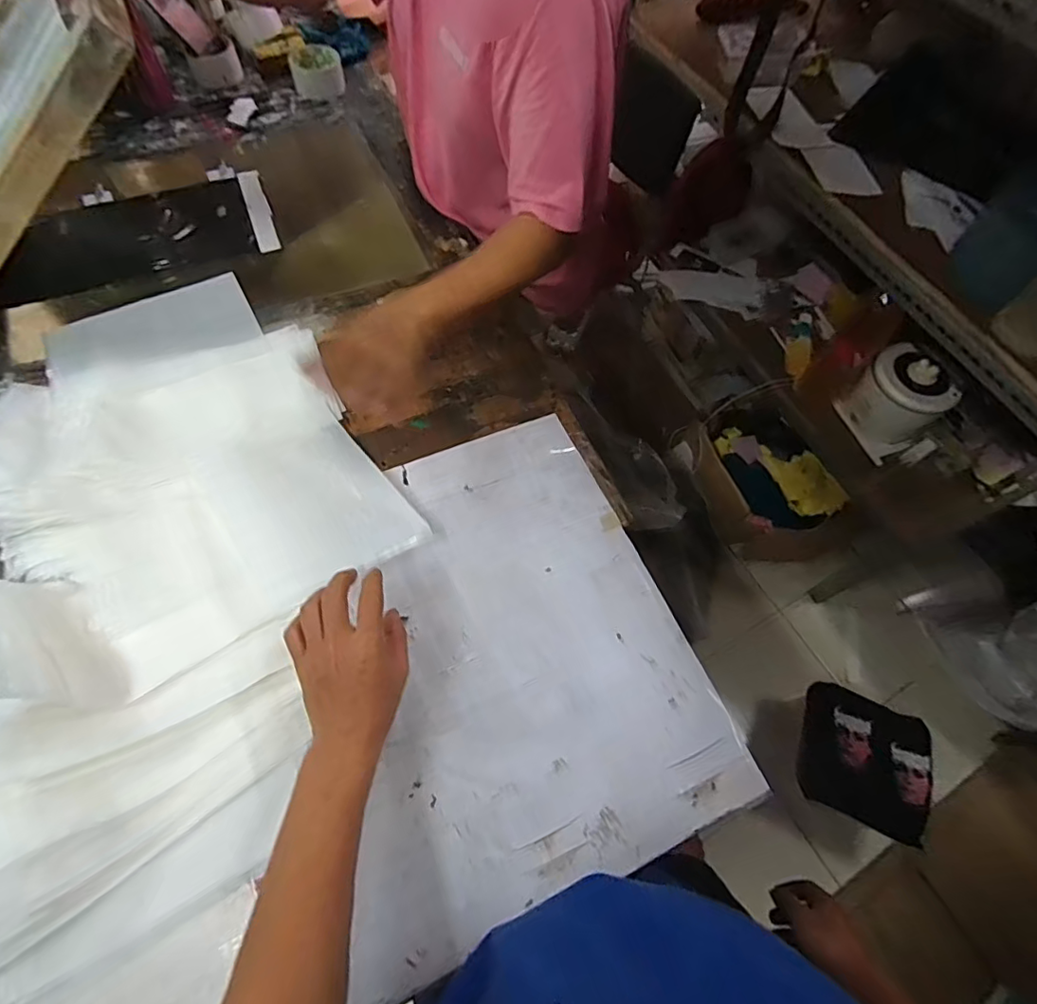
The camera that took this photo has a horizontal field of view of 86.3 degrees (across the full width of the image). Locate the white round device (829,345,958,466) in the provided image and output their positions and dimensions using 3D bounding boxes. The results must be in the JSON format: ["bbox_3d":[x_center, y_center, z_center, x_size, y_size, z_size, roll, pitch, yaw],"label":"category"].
[{"bbox_3d":[0.771,-0.209,1.119,0.150,0.165,0.154,1,63,-2],"label":"white round device"}]

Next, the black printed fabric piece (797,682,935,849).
[{"bbox_3d":[0.700,0.517,1.112,0.251,0.069,0.228,21,64,8],"label":"black printed fabric piece"}]

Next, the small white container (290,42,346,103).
[{"bbox_3d":[-0.368,-0.788,1.016,0.091,0.047,0.092,-14,64,-10],"label":"small white container"}]

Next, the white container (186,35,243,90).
[{"bbox_3d":[-0.530,-0.765,0.967,0.084,0.040,0.073,-19,65,-12],"label":"white container"}]

